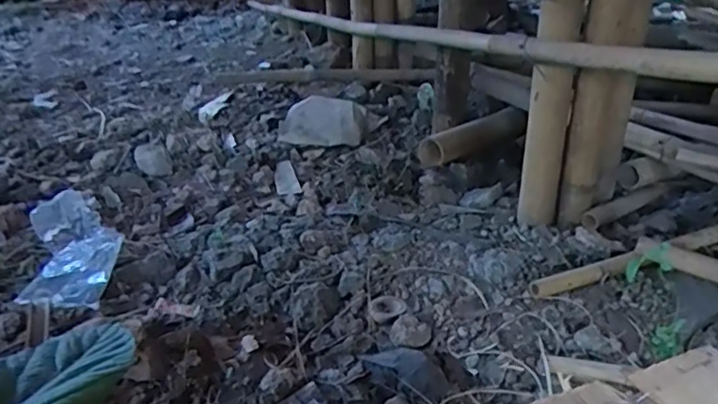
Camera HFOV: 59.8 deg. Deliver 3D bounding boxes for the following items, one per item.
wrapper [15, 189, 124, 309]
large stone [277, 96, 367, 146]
[{"bbox_3d":[-0.615,0.088,1.357,0.184,0.063,0.478,-7,29,-17],"label":"wrapper"},{"bbox_3d":[-0.116,-0.246,1.941,0.264,0.127,0.164,-4,28,-12],"label":"large stone"}]

